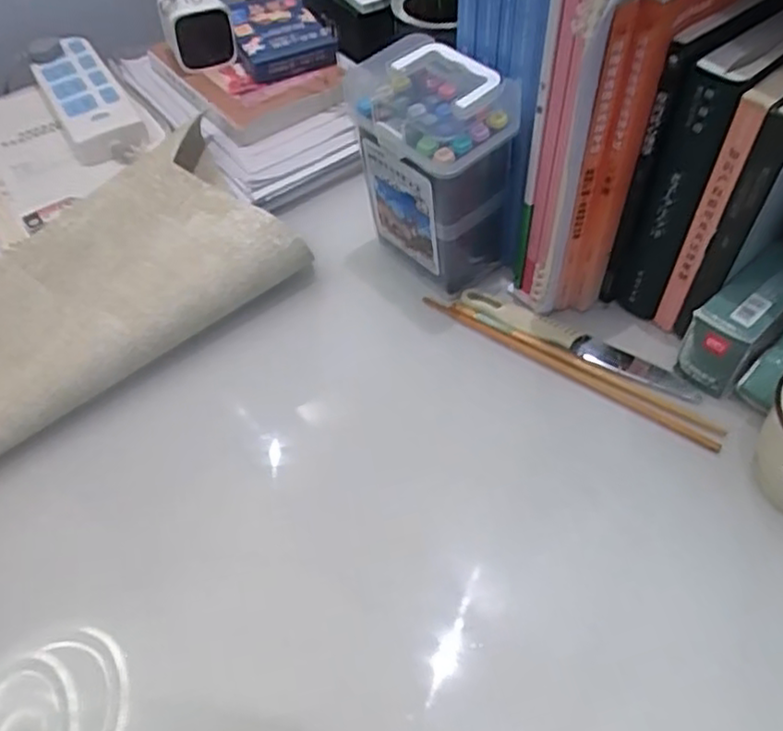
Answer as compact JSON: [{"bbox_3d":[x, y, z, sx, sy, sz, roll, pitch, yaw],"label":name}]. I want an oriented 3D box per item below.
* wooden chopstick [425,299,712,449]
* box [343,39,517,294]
[{"bbox_3d":[0.136,0.002,0.557,0.252,0.005,0.015,30,60,22],"label":"wooden chopstick"},{"bbox_3d":[0.031,-0.153,0.564,0.083,0.172,0.123,-39,61,-23],"label":"box"}]

